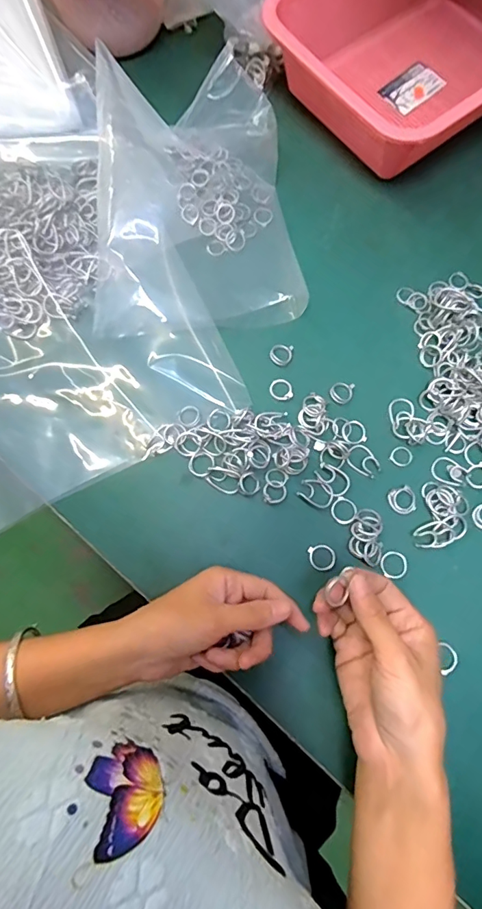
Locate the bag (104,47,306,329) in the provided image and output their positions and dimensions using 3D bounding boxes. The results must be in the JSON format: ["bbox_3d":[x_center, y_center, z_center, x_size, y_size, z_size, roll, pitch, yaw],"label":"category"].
[{"bbox_3d":[-0.018,-0.254,0.437,0.146,0.063,0.278,-28,77,-6],"label":"bag"}]

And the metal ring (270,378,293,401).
[{"bbox_3d":[0.037,-0.060,0.421,0.020,0.004,0.022,0,76,1],"label":"metal ring"}]

